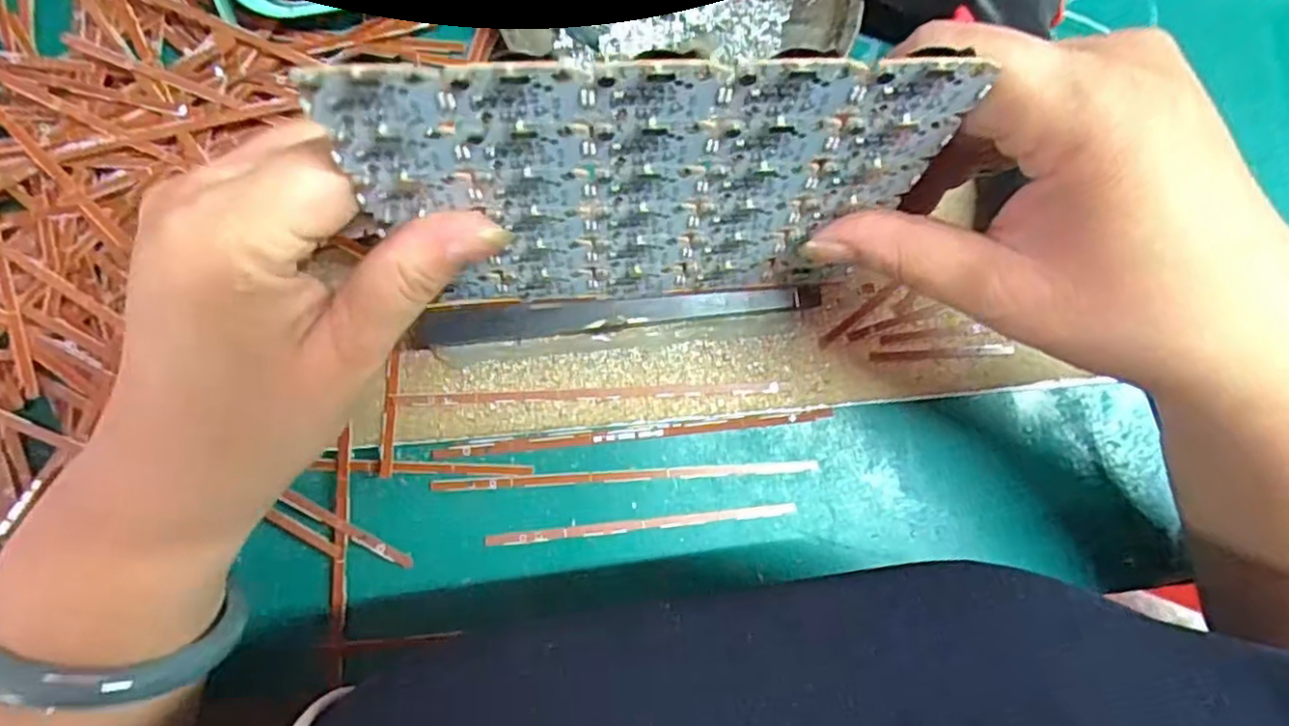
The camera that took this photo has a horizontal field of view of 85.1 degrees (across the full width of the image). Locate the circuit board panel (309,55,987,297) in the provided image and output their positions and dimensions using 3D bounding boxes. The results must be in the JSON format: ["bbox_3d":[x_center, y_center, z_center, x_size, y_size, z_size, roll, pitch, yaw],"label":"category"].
[{"bbox_3d":[0.000,-0.043,0.193,0.143,0.107,0.004,-3,71,-5],"label":"circuit board panel"}]

